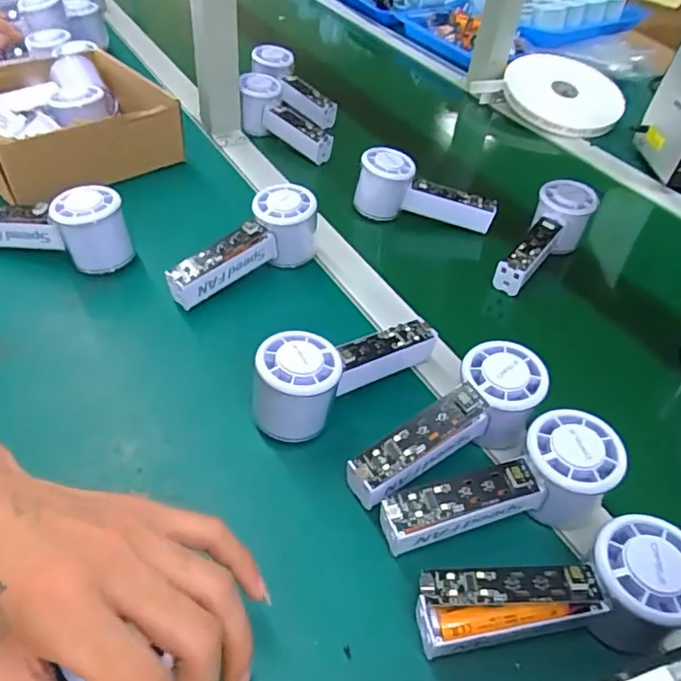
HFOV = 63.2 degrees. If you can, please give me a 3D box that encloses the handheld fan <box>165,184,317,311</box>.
[{"bbox_3d":[-0.086,-0.083,0.498,0.154,0.073,0.051,-27,55,-29],"label":"handheld fan"}]

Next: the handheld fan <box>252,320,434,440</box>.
[{"bbox_3d":[0.002,0.017,0.407,0.153,0.066,0.057,-32,58,-31],"label":"handheld fan"}]

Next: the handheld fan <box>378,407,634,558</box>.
[{"bbox_3d":[0.099,0.097,0.342,0.149,0.064,0.058,-13,50,-19],"label":"handheld fan"}]

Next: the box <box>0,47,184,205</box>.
[{"bbox_3d":[-0.300,-0.239,0.604,0.202,0.076,0.204,-31,57,-31],"label":"box"}]

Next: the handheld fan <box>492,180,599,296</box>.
[{"bbox_3d":[0.204,-0.100,0.561,0.057,0.062,0.151,28,50,19],"label":"handheld fan"}]

